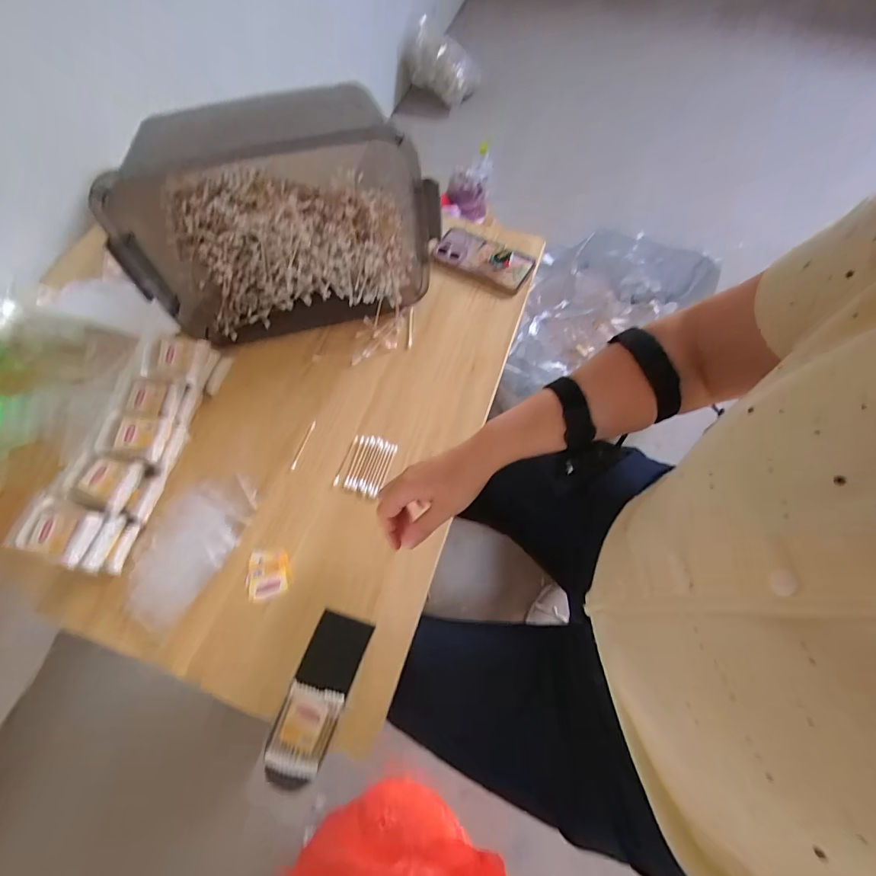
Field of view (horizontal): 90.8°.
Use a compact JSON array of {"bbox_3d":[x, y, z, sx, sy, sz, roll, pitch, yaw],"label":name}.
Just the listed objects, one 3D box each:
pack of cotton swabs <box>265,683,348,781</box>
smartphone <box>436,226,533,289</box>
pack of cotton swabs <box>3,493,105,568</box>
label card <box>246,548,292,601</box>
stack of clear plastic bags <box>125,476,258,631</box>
[{"bbox_3d":[-0.139,0.302,0.450,0.059,0.008,0.077,14,67,9],"label":"pack of cotton swabs"},{"bbox_3d":[0.077,-0.304,0.715,0.161,0.011,0.070,27,69,14],"label":"smartphone"},{"bbox_3d":[-0.437,0.104,0.493,0.088,0.020,0.061,14,67,9],"label":"pack of cotton swabs"},{"bbox_3d":[-0.204,0.161,0.517,0.052,0.004,0.058,-17,66,-6],"label":"label card"},{"bbox_3d":[-0.308,0.123,0.531,0.105,0.015,0.185,29,70,15],"label":"stack of clear plastic bags"}]

